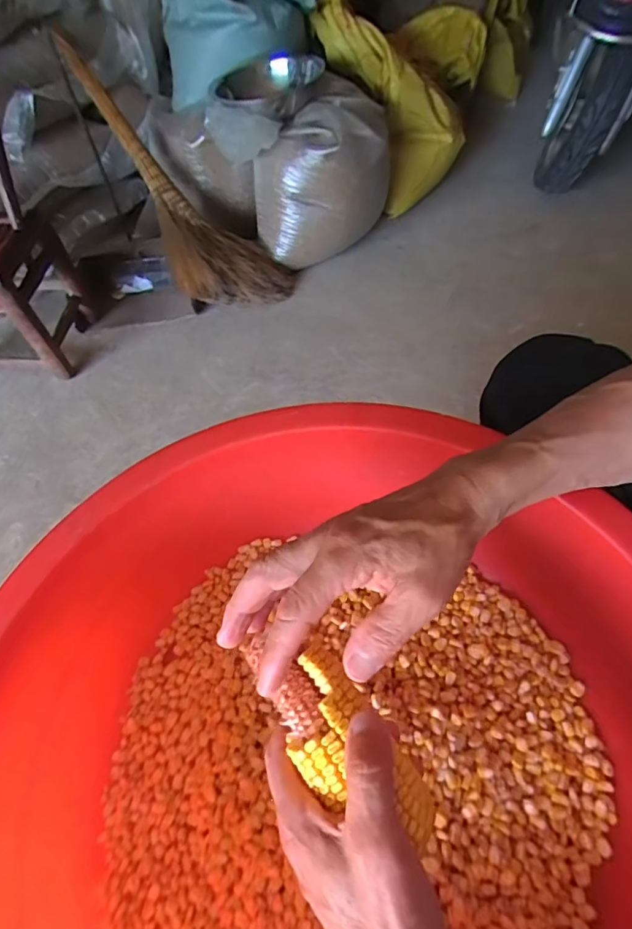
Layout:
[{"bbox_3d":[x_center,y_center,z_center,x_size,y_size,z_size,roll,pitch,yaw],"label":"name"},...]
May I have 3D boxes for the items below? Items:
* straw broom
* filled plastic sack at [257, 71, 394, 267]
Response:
[{"bbox_3d":[-0.383,-0.695,1.217,0.754,0.087,0.251,49,65,-9],"label":"straw broom"},{"bbox_3d":[0.014,-0.751,1.257,0.353,0.336,0.224,-38,60,-23],"label":"filled plastic sack"}]

